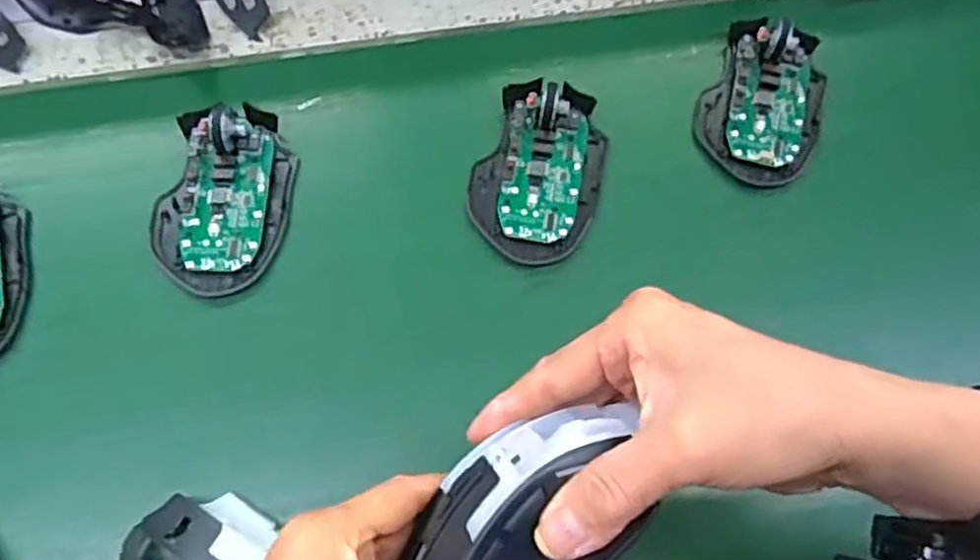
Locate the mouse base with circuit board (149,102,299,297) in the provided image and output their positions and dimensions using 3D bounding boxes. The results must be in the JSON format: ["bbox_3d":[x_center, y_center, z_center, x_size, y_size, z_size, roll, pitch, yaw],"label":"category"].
[{"bbox_3d":[-0.156,-0.050,0.430,0.075,0.028,0.113,4,69,1],"label":"mouse base with circuit board"}]

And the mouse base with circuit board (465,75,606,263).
[{"bbox_3d":[0.030,-0.068,0.441,0.074,0.027,0.114,16,70,6],"label":"mouse base with circuit board"}]

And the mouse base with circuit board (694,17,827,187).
[{"bbox_3d":[0.173,-0.114,0.462,0.073,0.021,0.109,19,70,6],"label":"mouse base with circuit board"}]

